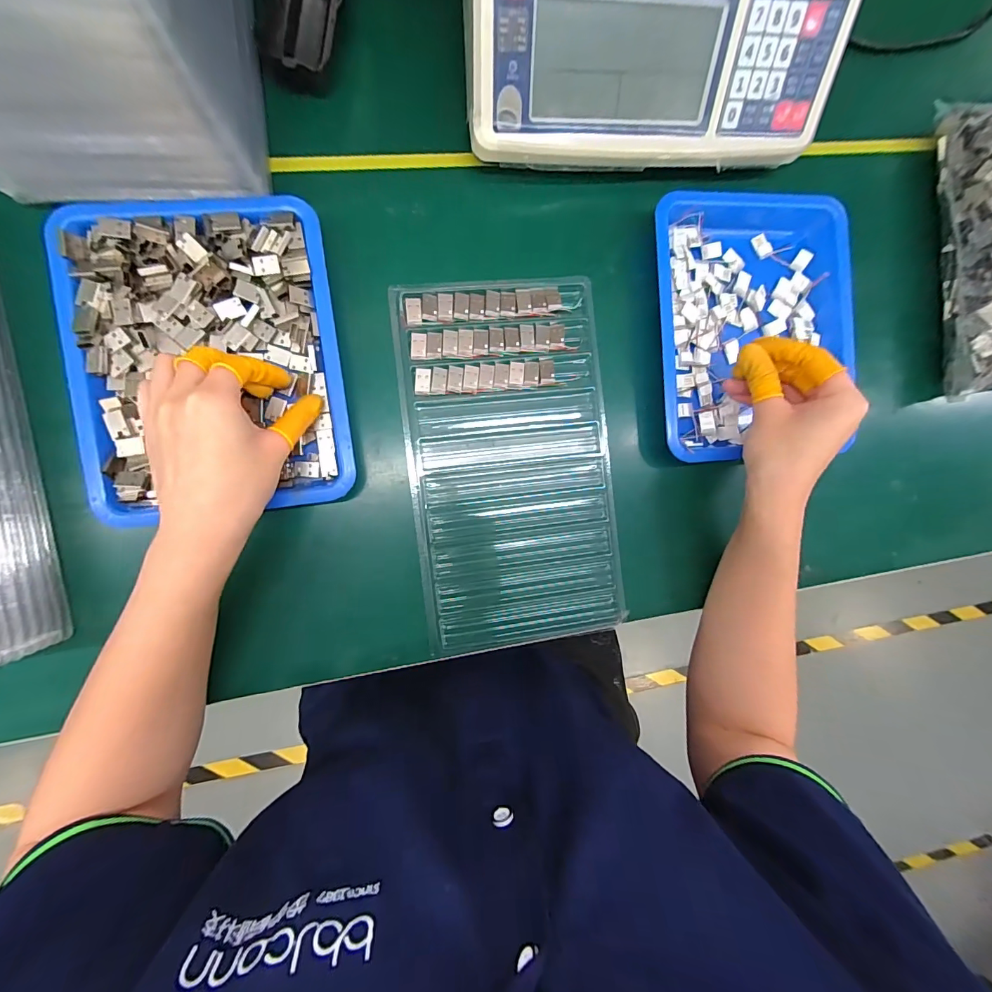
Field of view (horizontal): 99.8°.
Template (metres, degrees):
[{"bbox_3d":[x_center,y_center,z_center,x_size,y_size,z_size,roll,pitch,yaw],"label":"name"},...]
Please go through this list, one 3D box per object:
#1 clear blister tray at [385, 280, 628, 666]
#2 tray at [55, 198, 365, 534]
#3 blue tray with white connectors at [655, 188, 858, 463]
[{"bbox_3d":[0.014,-0.025,0.339,0.159,0.013,0.288,-7,94,-8],"label":"clear blister tray"},{"bbox_3d":[-0.198,-0.096,0.292,0.170,0.030,0.212,-8,94,-8],"label":"tray"},{"bbox_3d":[0.215,-0.144,0.353,0.170,0.026,0.217,-4,93,-8],"label":"blue tray with white connectors"}]

